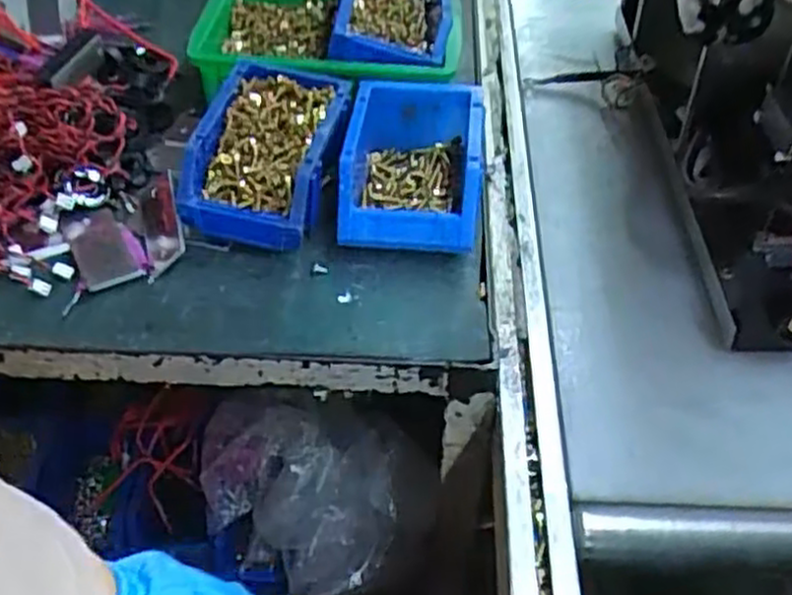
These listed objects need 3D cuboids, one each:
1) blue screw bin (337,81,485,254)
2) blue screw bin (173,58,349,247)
[{"bbox_3d":[0.015,-0.112,0.655,0.122,0.074,0.162,0,47,2],"label":"blue screw bin"},{"bbox_3d":[-0.106,-0.123,0.656,0.108,0.083,0.171,7,47,8],"label":"blue screw bin"}]

